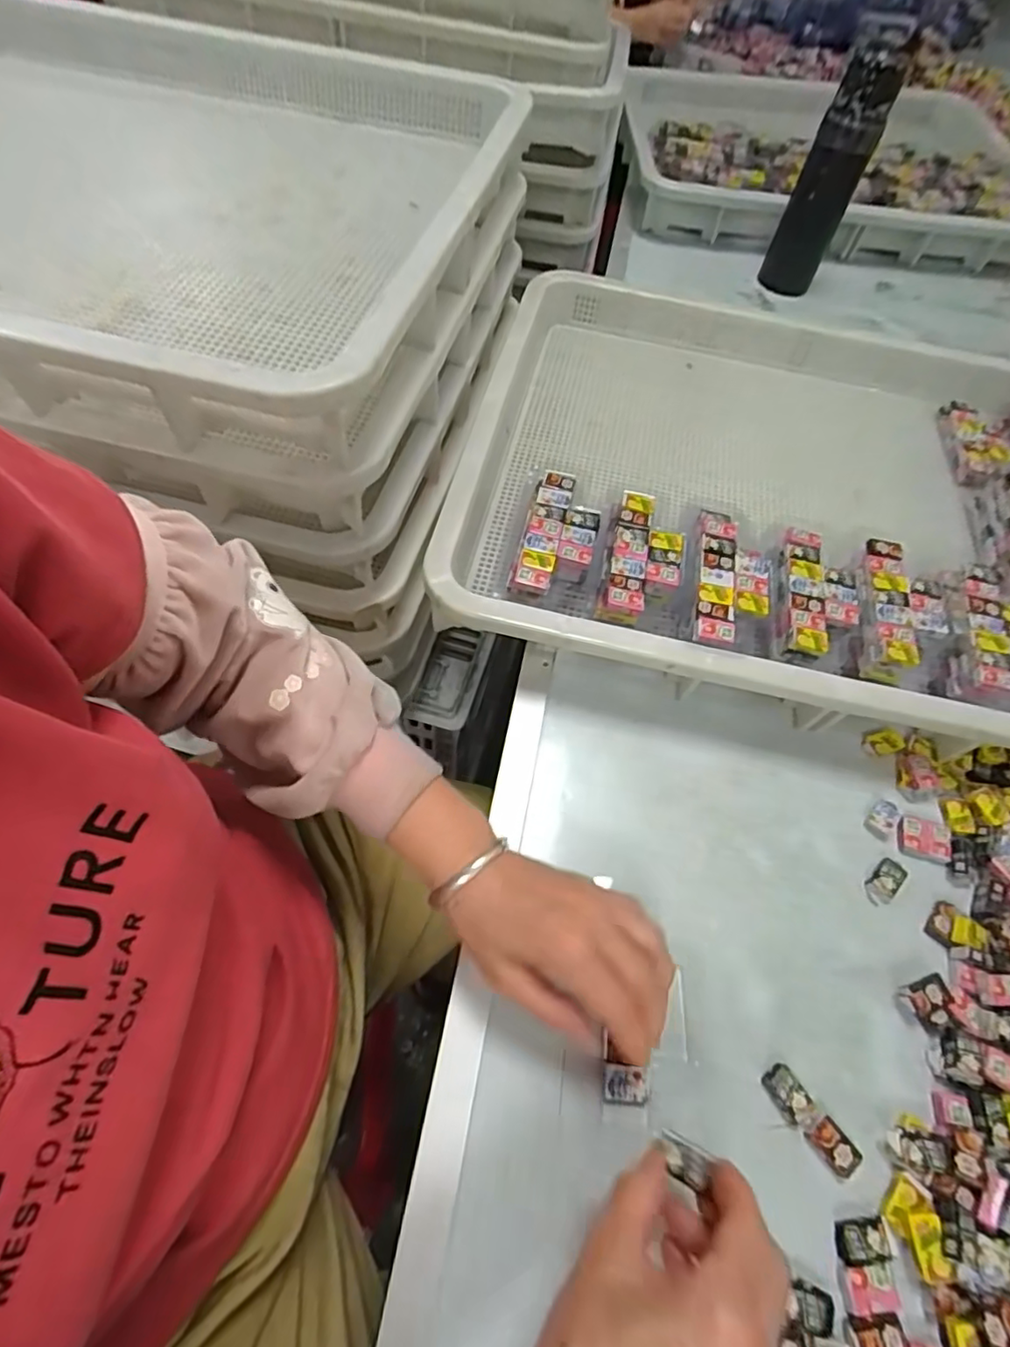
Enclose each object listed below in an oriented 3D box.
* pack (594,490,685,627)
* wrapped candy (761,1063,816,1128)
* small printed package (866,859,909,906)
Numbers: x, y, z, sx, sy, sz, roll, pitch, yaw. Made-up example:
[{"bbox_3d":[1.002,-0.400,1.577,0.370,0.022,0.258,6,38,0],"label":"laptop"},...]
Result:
[{"bbox_3d":[0.107,-0.090,0.453,0.055,0.015,0.115,11,58,5],"label":"pack"},{"bbox_3d":[0.164,0.241,0.341,0.019,0.006,0.029,-34,65,-21],"label":"wrapped candy"},{"bbox_3d":[0.261,0.143,0.408,0.032,0.004,0.017,-39,67,-23],"label":"small printed package"}]

